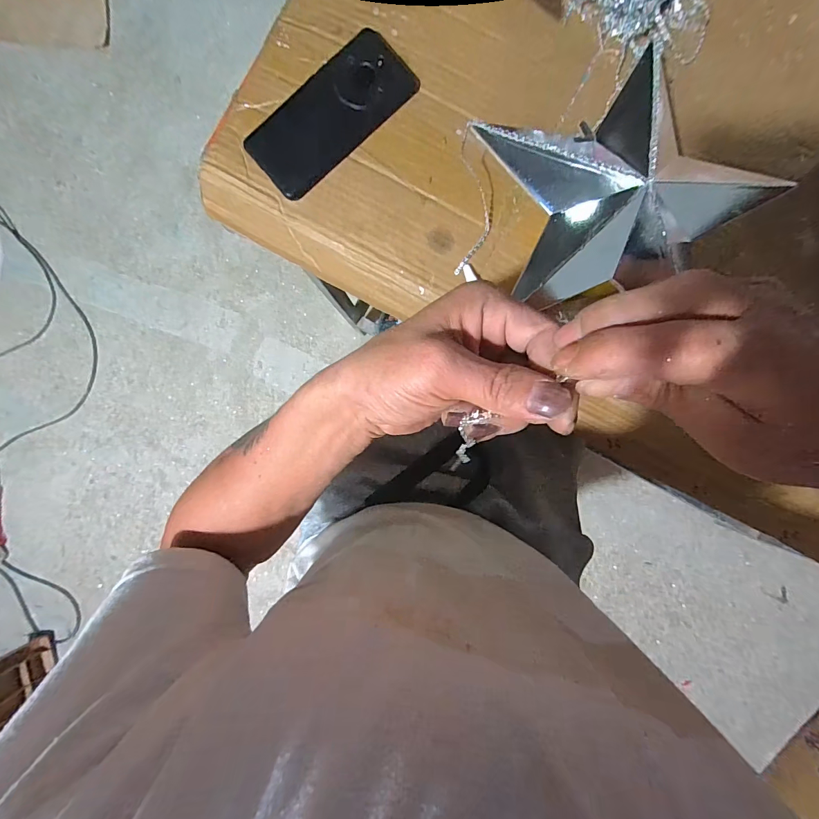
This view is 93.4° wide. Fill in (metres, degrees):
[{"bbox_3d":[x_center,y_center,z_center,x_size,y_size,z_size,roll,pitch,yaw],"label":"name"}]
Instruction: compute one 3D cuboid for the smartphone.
[{"bbox_3d":[-0.077,-0.289,0.379,0.167,0.013,0.078,-41,88,1],"label":"smartphone"}]

